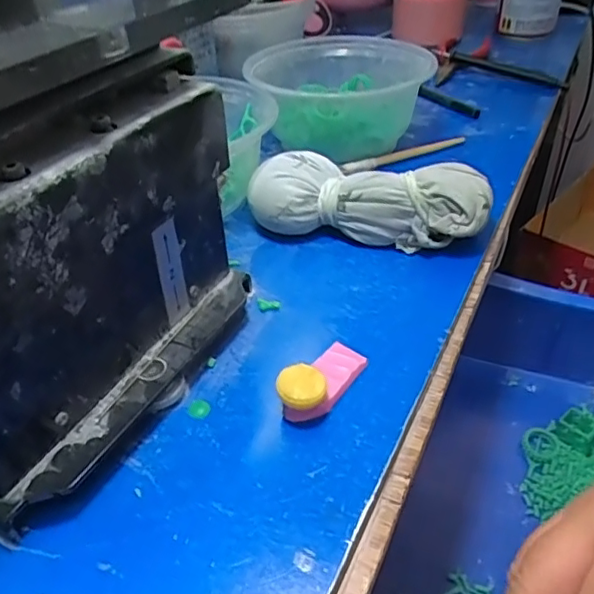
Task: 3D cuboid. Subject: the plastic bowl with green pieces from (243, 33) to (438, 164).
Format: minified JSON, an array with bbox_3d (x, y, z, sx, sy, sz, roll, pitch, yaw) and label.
[{"bbox_3d":[0.032,-0.147,0.434,0.124,0.059,0.126,-1,39,1],"label":"plastic bowl with green pieces"}]

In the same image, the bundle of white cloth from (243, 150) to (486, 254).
[{"bbox_3d":[0.042,-0.058,0.341,0.137,0.043,0.052,6,40,10],"label":"bundle of white cloth"}]

